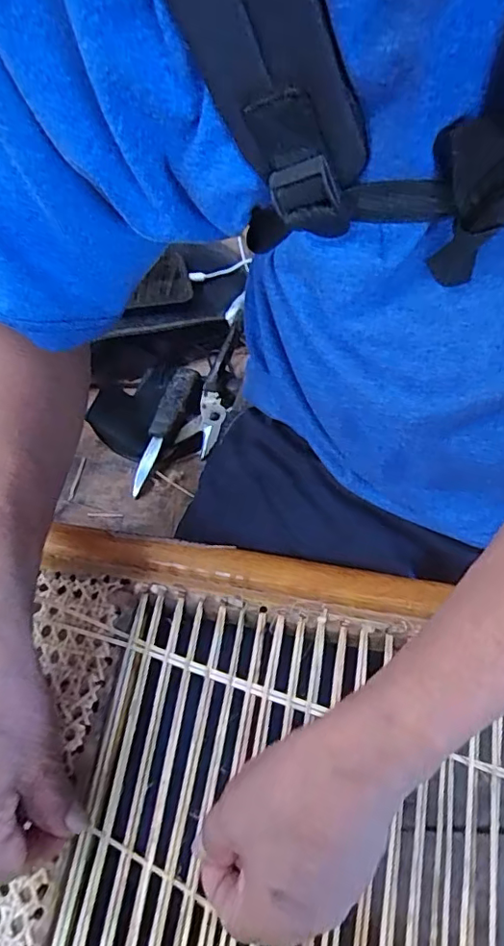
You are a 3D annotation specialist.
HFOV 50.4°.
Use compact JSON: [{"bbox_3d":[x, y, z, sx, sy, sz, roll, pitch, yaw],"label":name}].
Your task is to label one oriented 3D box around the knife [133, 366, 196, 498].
[{"bbox_3d":[-0.080,-0.044,0.504,0.028,0.024,0.146,8,51,4],"label":"knife"}]

